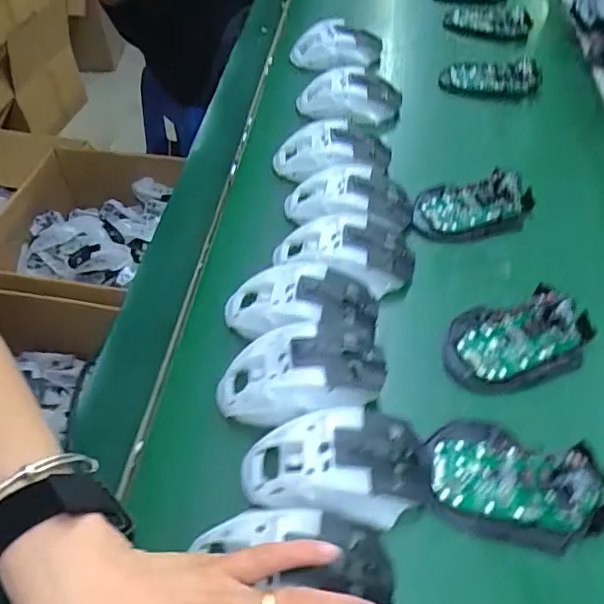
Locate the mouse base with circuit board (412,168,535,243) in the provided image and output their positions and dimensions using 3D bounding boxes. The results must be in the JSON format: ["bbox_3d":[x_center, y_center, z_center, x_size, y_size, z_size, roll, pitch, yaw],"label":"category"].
[{"bbox_3d":[0.161,-0.090,0.518,0.114,0.021,0.063,0,50,-1],"label":"mouse base with circuit board"}]

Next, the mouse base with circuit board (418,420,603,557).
[{"bbox_3d":[0.131,0.110,0.350,0.111,0.022,0.072,12,51,8],"label":"mouse base with circuit board"}]

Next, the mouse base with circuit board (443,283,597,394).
[{"bbox_3d":[0.162,0.025,0.420,0.111,0.028,0.071,-9,51,-8],"label":"mouse base with circuit board"}]

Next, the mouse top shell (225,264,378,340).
[{"bbox_3d":[-0.001,0.003,0.429,0.114,0.034,0.061,-2,50,-3],"label":"mouse top shell"}]

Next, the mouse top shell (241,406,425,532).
[{"bbox_3d":[0.020,0.101,0.347,0.111,0.034,0.064,0,50,-1],"label":"mouse top shell"}]

